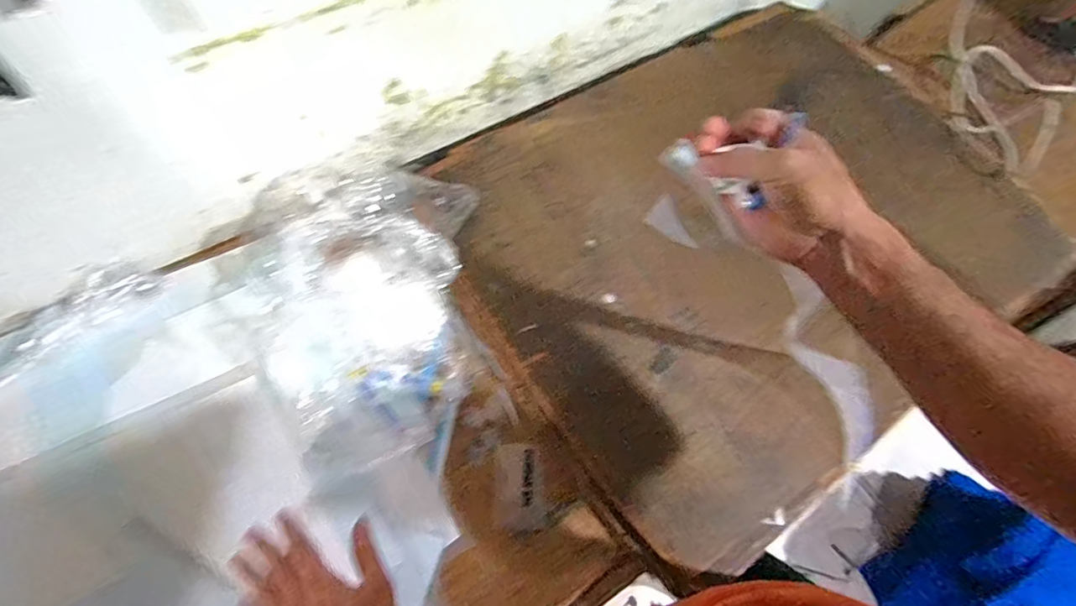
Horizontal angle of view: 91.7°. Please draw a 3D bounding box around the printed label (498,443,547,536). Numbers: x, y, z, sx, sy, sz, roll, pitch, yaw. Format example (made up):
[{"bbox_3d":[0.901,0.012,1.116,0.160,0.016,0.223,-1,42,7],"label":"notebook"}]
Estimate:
[{"bbox_3d":[-0.020,0.212,0.600,0.049,0.004,0.097,-6,68,-7],"label":"printed label"}]

